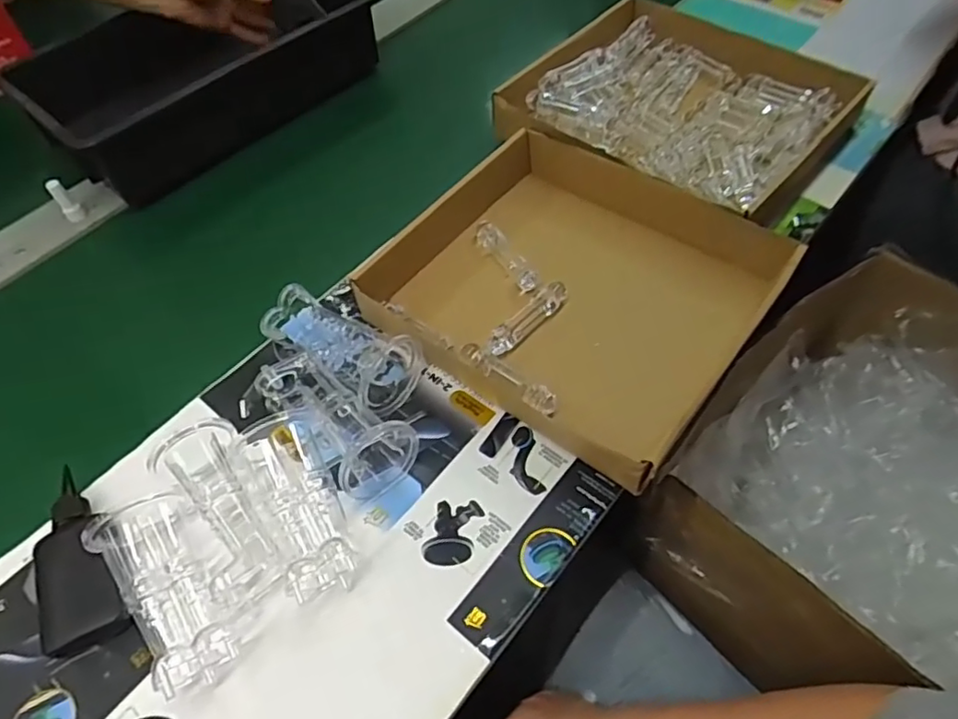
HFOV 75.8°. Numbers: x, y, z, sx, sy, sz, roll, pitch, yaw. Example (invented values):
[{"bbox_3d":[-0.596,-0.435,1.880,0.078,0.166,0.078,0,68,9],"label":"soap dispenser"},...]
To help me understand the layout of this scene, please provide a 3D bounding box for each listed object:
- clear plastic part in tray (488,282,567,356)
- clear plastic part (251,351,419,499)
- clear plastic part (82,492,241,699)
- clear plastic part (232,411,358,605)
[{"bbox_3d":[0.044,-0.037,0.562,0.022,0.020,0.095,37,65,26],"label":"clear plastic part in tray"},{"bbox_3d":[-0.119,0.050,0.500,0.139,0.052,0.060,34,64,24],"label":"clear plastic part"},{"bbox_3d":[-0.217,0.160,0.431,0.056,0.050,0.127,-32,59,-17],"label":"clear plastic part"},{"bbox_3d":[-0.134,0.103,0.464,0.059,0.051,0.140,-23,57,-11],"label":"clear plastic part"}]

